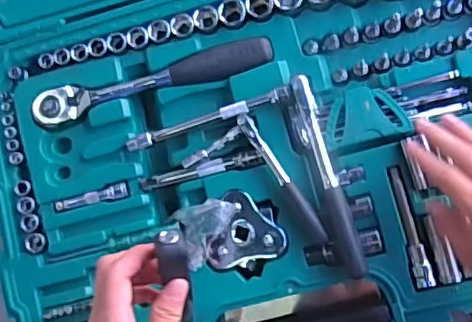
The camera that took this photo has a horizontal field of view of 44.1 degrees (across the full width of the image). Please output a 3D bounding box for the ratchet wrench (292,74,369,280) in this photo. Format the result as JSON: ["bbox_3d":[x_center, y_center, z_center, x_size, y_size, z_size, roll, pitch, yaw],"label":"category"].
[{"bbox_3d":[0.084,0.012,0.544,0.022,0.040,0.192,-17,83,5],"label":"ratchet wrench"}]

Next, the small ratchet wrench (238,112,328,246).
[{"bbox_3d":[0.044,0.017,0.552,0.016,0.019,0.139,-33,82,2],"label":"small ratchet wrench"}]

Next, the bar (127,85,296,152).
[{"bbox_3d":[-0.026,-0.041,0.564,0.168,0.013,0.014,-17,83,5],"label":"bar"}]

